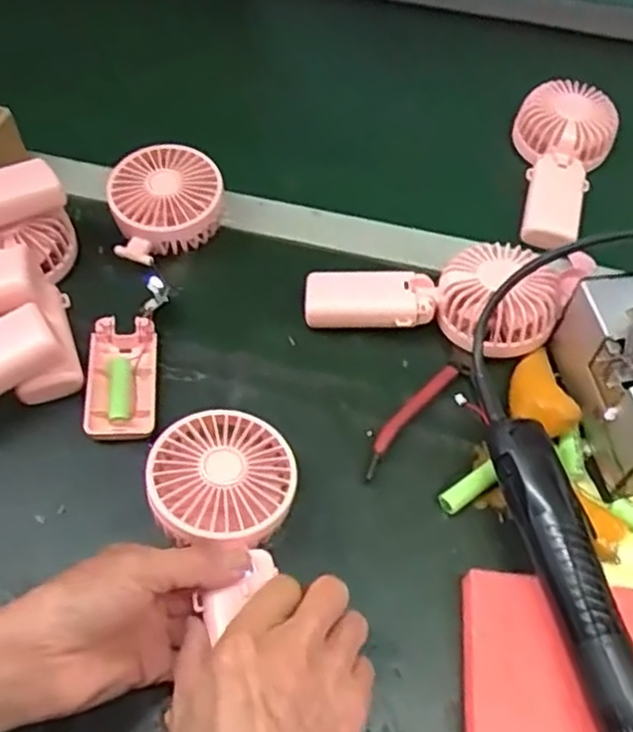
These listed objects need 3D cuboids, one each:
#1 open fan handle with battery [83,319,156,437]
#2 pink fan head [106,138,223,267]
[{"bbox_3d":[-0.139,0.009,0.507,0.047,0.020,0.092,-4,56,-5],"label":"open fan handle with battery"},{"bbox_3d":[-0.120,-0.127,0.574,0.089,0.050,0.098,-8,57,-7],"label":"pink fan head"}]

